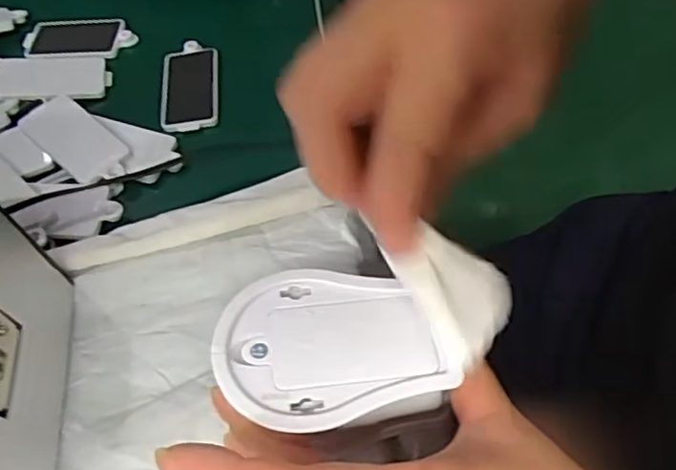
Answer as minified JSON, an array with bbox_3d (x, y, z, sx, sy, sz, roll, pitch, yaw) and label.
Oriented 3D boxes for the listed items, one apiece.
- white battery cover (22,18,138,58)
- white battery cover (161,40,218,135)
[{"bbox_3d":[-0.168,-0.128,0.405,0.073,0.006,0.037,-3,59,5],"label":"white battery cover"},{"bbox_3d":[-0.089,-0.089,0.373,0.034,0.006,0.065,-8,58,2],"label":"white battery cover"}]

